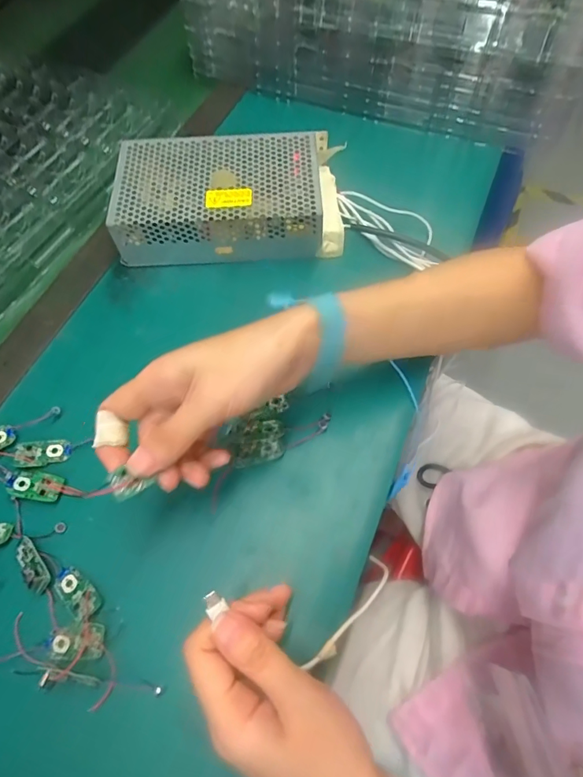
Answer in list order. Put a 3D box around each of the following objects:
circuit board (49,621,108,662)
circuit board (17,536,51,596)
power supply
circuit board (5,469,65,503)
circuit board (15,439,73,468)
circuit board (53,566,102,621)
[{"bbox_3d":[-0.132,0.155,0.274,0.036,0.004,0.020,-4,63,0],"label":"circuit board"},{"bbox_3d":[-0.172,0.117,0.296,0.015,0.009,0.037,-35,67,-15],"label":"circuit board"},{"bbox_3d":[-0.057,-0.179,0.413,0.199,0.041,0.110,-3,63,0],"label":"power supply"},{"bbox_3d":[-0.182,0.070,0.320,0.038,0.007,0.019,8,64,6],"label":"circuit board"},{"bbox_3d":[-0.184,0.047,0.333,0.036,0.009,0.020,-10,63,-3],"label":"circuit board"},{"bbox_3d":[-0.139,0.132,0.290,0.039,0.004,0.017,27,69,26],"label":"circuit board"}]

